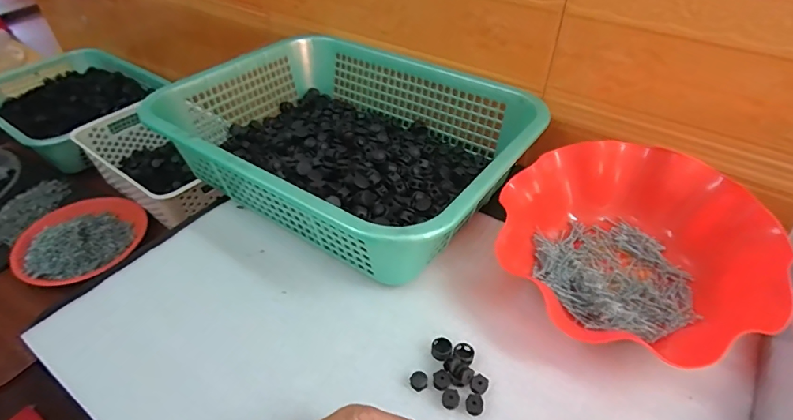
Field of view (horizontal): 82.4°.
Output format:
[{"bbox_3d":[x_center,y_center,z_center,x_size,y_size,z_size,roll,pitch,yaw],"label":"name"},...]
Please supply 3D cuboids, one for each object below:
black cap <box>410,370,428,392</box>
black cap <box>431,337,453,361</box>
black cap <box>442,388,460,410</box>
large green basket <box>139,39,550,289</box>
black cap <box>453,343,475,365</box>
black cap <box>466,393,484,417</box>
[{"bbox_3d":[0.018,0.136,0.361,0.014,0.007,0.013,-2,46,2],"label":"black cap"},{"bbox_3d":[0.038,0.117,0.379,0.017,0.011,0.019,4,46,7],"label":"black cap"},{"bbox_3d":[0.042,0.145,0.348,0.013,0.008,0.013,-2,46,2],"label":"black cap"},{"bbox_3d":[-0.054,-0.091,0.519,0.378,0.099,0.285,24,52,24],"label":"large green basket"},{"bbox_3d":[0.056,0.120,0.376,0.016,0.010,0.016,-2,46,2],"label":"black cap"},{"bbox_3d":[0.060,0.148,0.345,0.013,0.008,0.014,-2,46,2],"label":"black cap"}]

